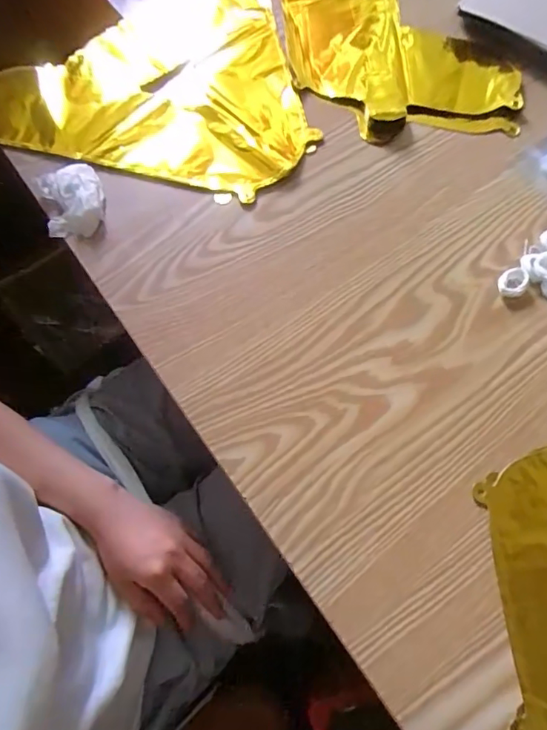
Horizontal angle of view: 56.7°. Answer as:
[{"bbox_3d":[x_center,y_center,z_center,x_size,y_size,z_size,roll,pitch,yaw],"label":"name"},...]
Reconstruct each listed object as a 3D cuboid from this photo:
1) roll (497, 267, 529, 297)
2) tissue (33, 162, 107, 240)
[{"bbox_3d":[0.217,-0.075,0.458,0.024,0.010,0.030,39,74,15],"label":"roll"},{"bbox_3d":[-0.198,-0.163,0.496,0.060,0.022,0.078,-13,68,-4],"label":"tissue"}]

